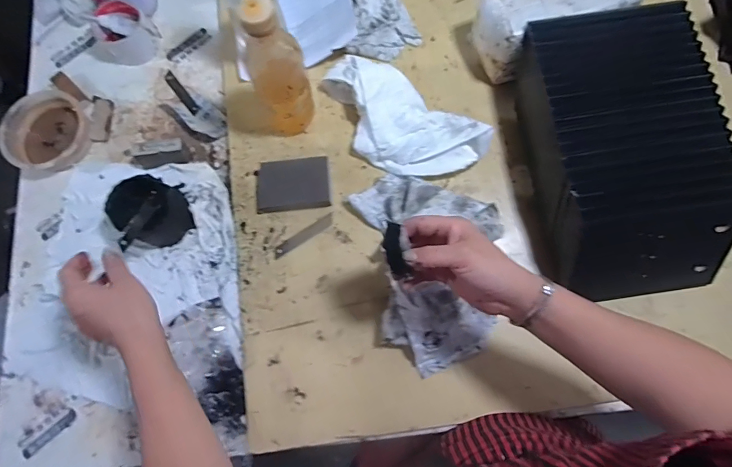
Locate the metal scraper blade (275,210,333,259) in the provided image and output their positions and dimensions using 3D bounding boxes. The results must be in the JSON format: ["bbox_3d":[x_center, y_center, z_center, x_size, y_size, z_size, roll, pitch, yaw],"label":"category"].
[{"bbox_3d":[-0.089,0.003,0.575,0.099,0.004,0.019,-32,79,-5],"label":"metal scraper blade"}]

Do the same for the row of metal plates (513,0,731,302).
[{"bbox_3d":[0.331,-0.106,0.528,0.201,0.125,0.368,-10,78,-1],"label":"row of metal plates"}]

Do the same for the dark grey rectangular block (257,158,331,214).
[{"bbox_3d":[-0.106,-0.071,0.583,0.106,0.022,0.071,-5,78,0],"label":"dark grey rectangular block"}]

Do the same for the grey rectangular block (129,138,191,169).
[{"bbox_3d":[-0.309,-0.119,0.603,0.081,0.032,0.031,-12,78,-1],"label":"grey rectangular block"}]

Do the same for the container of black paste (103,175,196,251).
[{"bbox_3d":[-0.299,-0.030,0.558,0.084,0.080,0.090,0,78,1],"label":"container of black paste"}]

